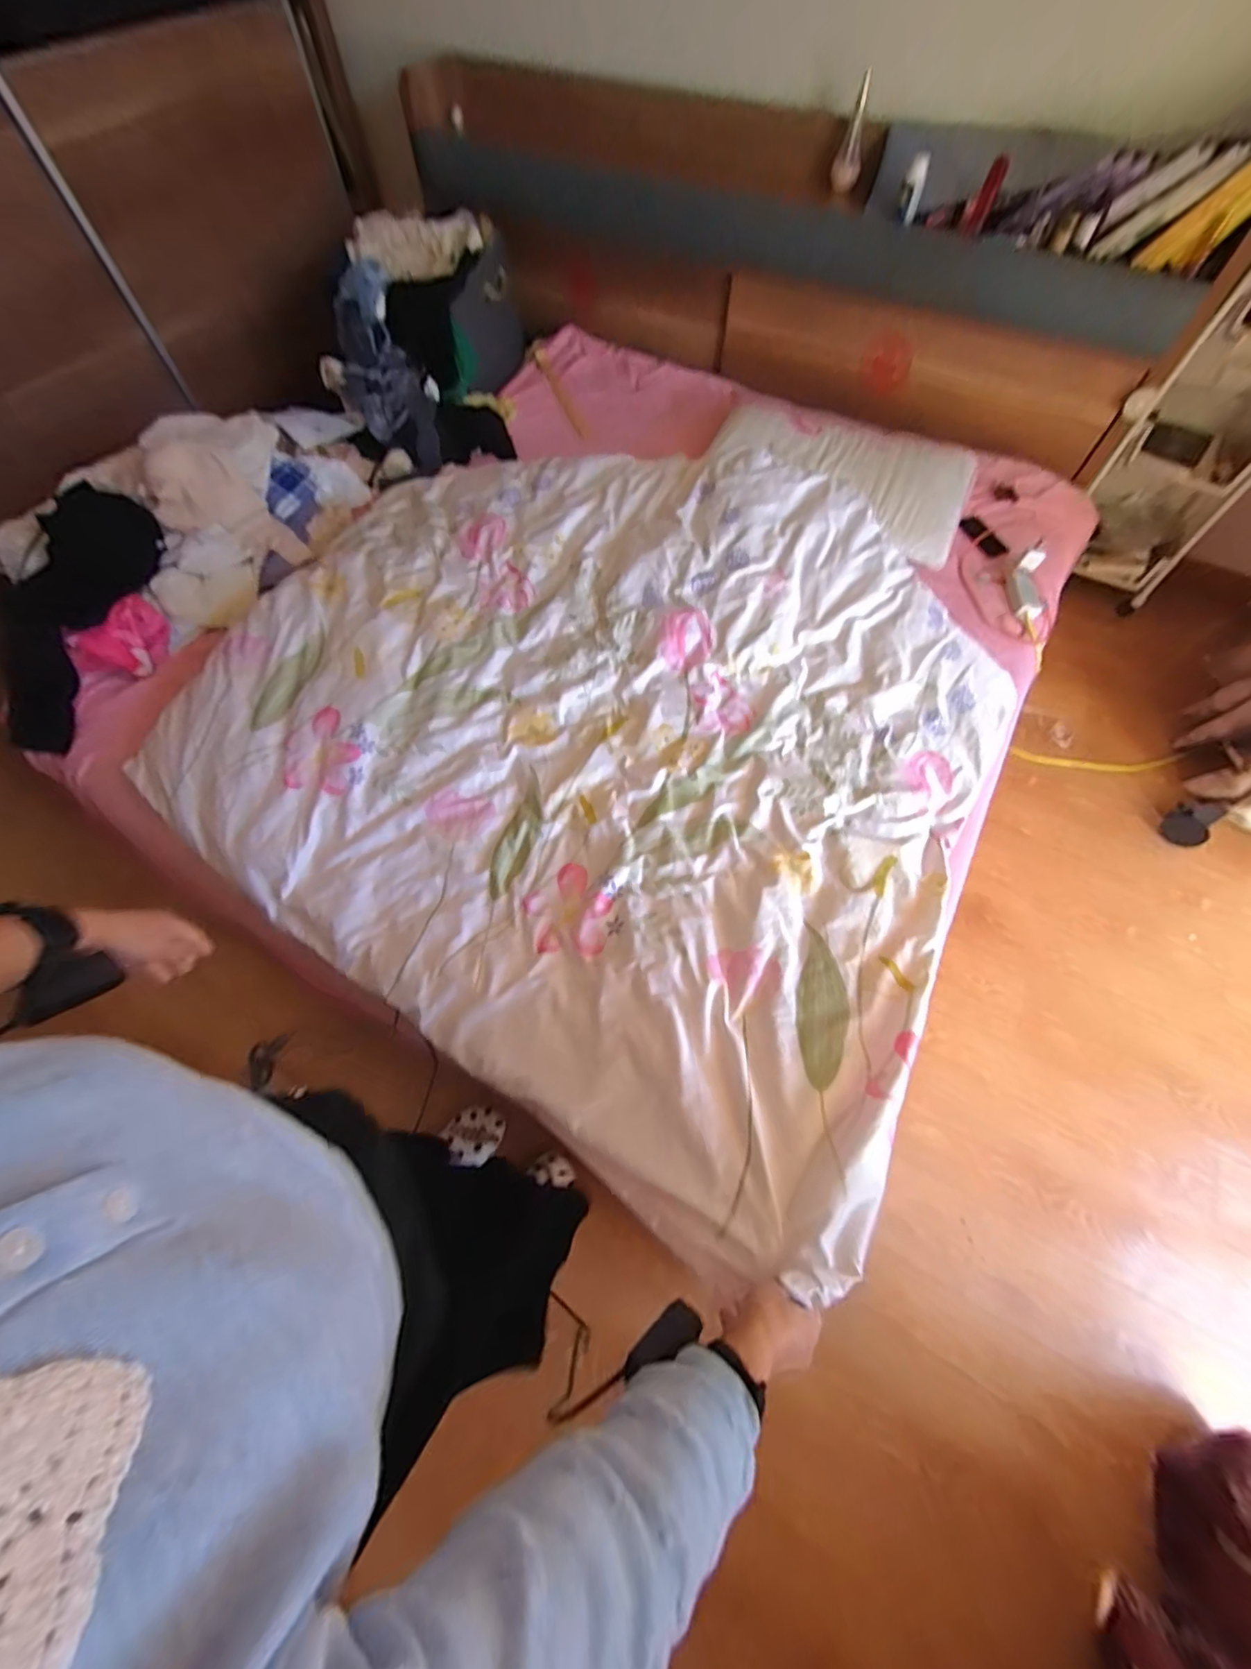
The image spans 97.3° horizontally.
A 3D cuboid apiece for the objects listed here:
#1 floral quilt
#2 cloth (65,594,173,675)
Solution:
[{"bbox_3d":[-0.017,-0.284,1.091,1.445,0.209,1.380,30,67,15],"label":"floral quilt"},{"bbox_3d":[-1.093,-0.434,1.220,0.102,0.115,0.207,14,64,8],"label":"cloth"}]

